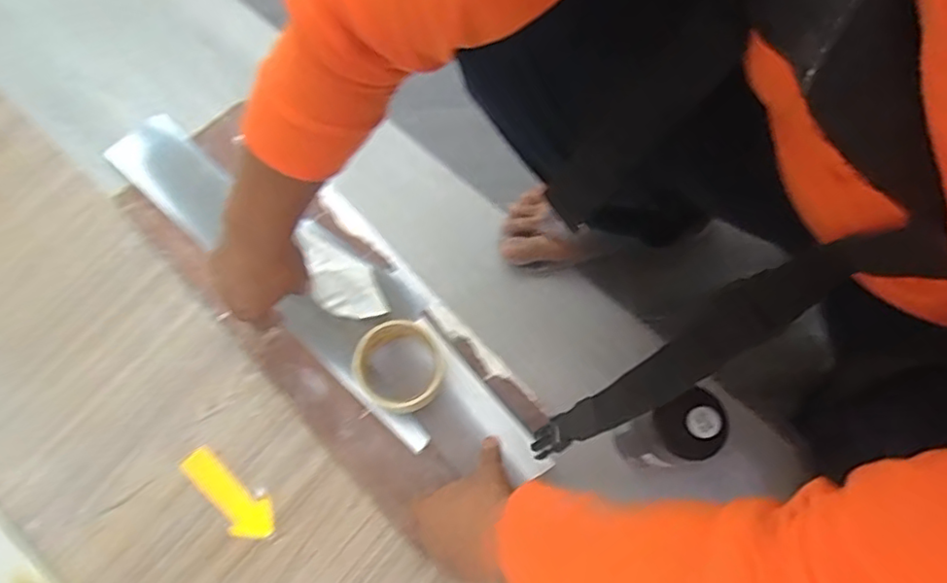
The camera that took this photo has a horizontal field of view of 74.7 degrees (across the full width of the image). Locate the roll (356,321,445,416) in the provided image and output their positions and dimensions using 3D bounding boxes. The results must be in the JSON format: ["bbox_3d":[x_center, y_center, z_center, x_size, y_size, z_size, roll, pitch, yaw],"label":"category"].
[{"bbox_3d":[-0.077,0.084,0.663,0.089,0.056,0.096,-2,73,6],"label":"roll"}]

